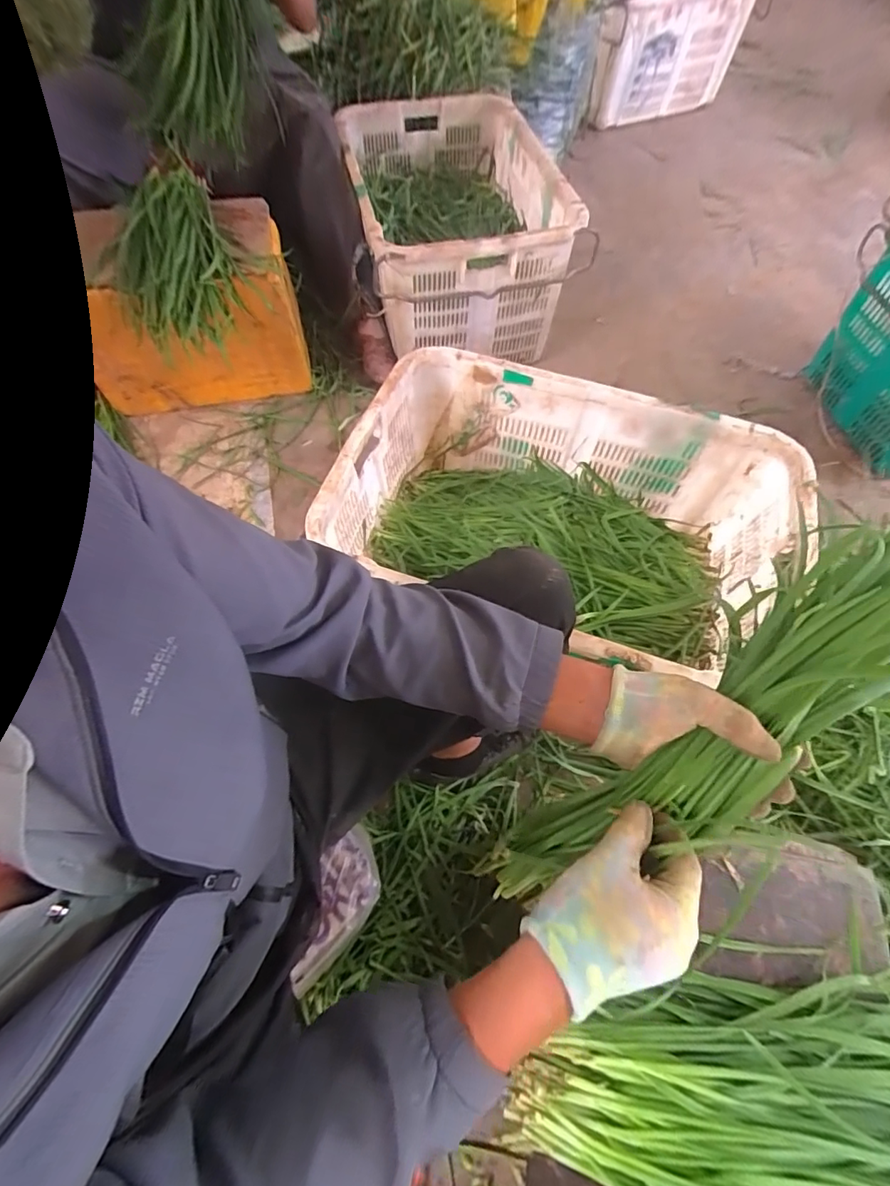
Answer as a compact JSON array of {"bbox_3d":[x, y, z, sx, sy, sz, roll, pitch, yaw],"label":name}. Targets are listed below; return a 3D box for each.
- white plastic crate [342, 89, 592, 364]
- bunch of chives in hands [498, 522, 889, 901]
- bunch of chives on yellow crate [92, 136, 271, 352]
[{"bbox_3d":[0.013,-0.881,1.211,0.446,0.291,0.619,-13,64,-7],"label":"white plastic crate"},{"bbox_3d":[0.203,0.104,0.357,0.435,0.059,0.101,-45,69,10],"label":"bunch of chives in hands"},{"bbox_3d":[-0.546,-0.666,0.977,0.248,0.146,0.408,-27,66,-14],"label":"bunch of chives on yellow crate"}]

